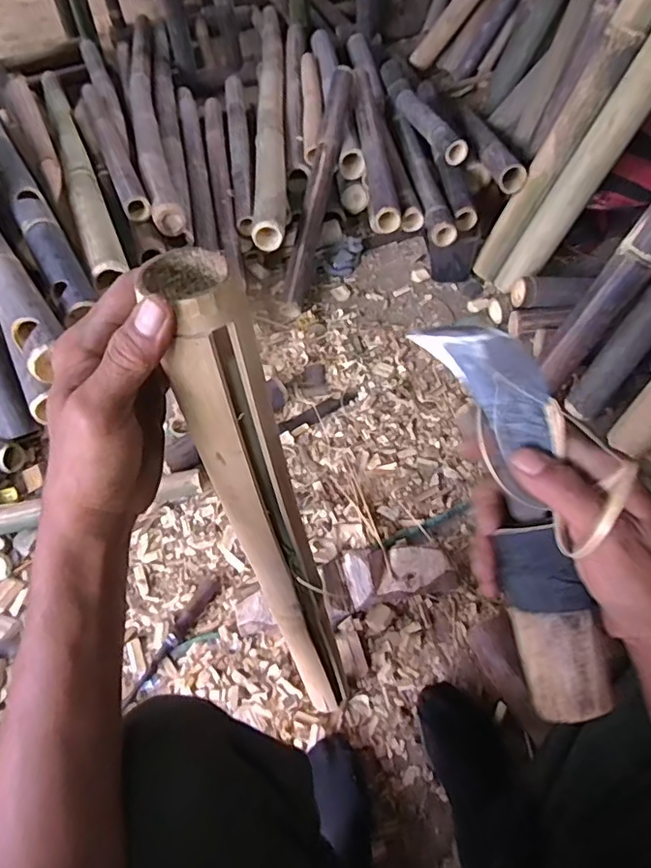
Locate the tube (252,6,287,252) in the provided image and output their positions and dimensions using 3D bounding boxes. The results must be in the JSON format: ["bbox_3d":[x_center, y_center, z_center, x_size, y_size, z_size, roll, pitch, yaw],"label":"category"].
[{"bbox_3d":[-0.164,-1.002,1.646,0.082,0.070,1.479,-4,52,0],"label":"tube"}]

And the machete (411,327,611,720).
[{"bbox_3d":[0.115,0.047,0.325,0.047,0.037,0.236,-12,85,-6],"label":"machete"}]

